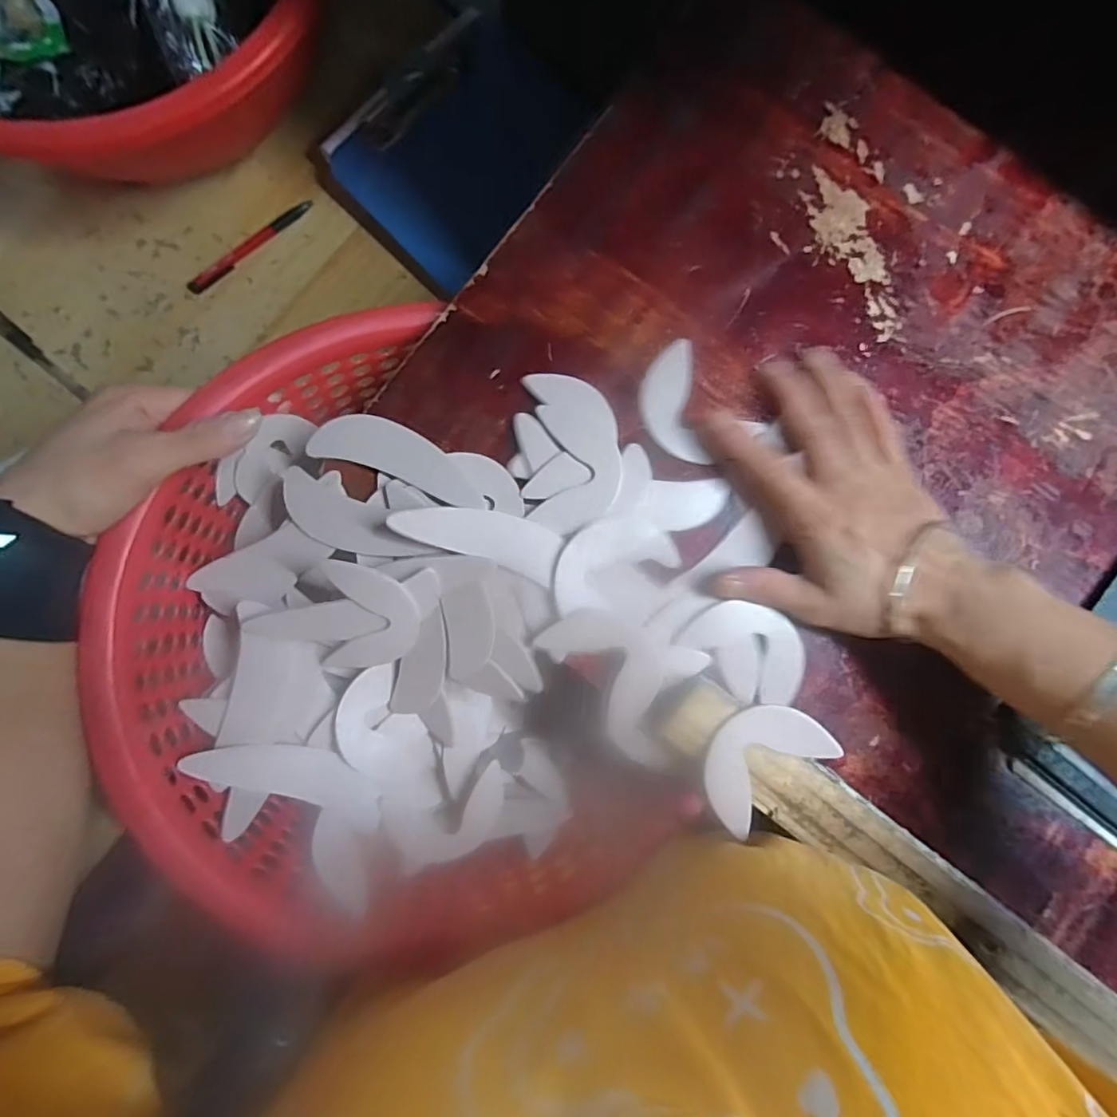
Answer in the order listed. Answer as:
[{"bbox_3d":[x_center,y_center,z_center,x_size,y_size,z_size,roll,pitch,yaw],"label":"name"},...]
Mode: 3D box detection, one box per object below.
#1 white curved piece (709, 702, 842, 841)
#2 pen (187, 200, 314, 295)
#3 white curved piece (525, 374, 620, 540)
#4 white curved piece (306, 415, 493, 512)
[{"bbox_3d":[0.096,0.096,0.279,0.065,0.004,0.041,-44,85,-7],"label":"white curved piece"},{"bbox_3d":[-0.284,-0.290,0.530,0.135,0.009,0.017,-43,89,-4],"label":"pen"},{"bbox_3d":[0.009,-0.055,0.300,0.045,0.006,0.083,-2,86,-3],"label":"white curved piece"},{"bbox_3d":[-0.080,-0.053,0.296,0.098,0.007,0.029,20,86,-1],"label":"white curved piece"}]

